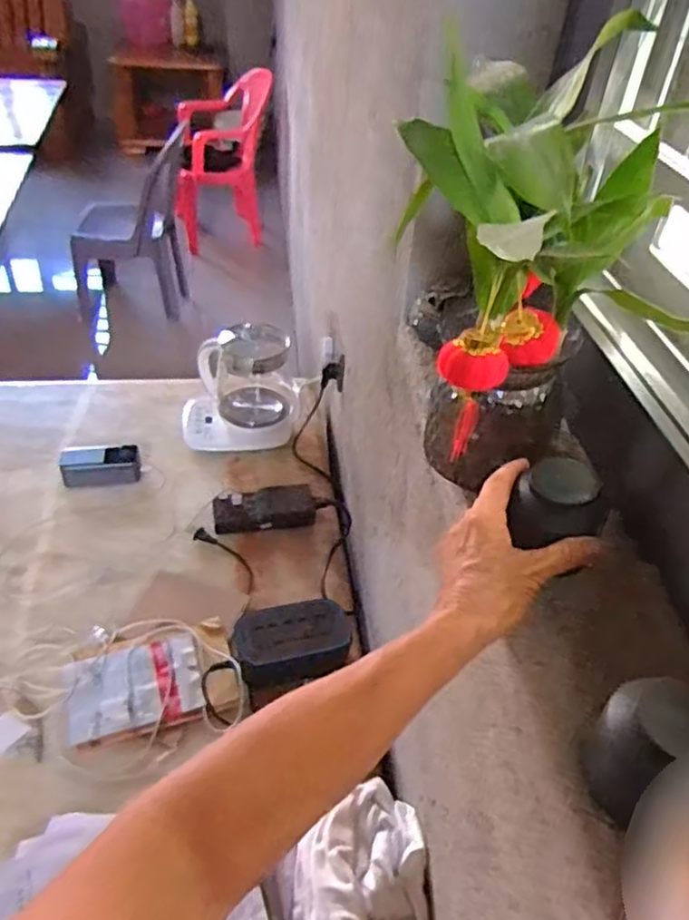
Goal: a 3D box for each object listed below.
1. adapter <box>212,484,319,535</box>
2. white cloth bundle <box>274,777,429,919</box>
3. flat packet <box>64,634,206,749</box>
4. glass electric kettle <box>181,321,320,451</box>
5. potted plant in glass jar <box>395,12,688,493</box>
[{"bbox_3d":[-0.131,0.084,1.140,0.180,0.043,0.061,-4,42,-10],"label":"adapter"},{"bbox_3d":[0.012,0.435,0.703,0.162,0.070,0.154,-17,45,-23],"label":"white cloth bundle"},{"bbox_3d":[-0.276,0.299,0.900,0.167,0.015,0.125,-9,43,-16],"label":"flat packet"},{"bbox_3d":[-0.184,-0.155,1.282,0.249,0.198,0.176,-4,42,-10],"label":"glass electric kettle"},{"bbox_3d":[0.113,-0.118,0.485,0.156,0.265,0.167,4,41,-1],"label":"potted plant in glass jar"}]

